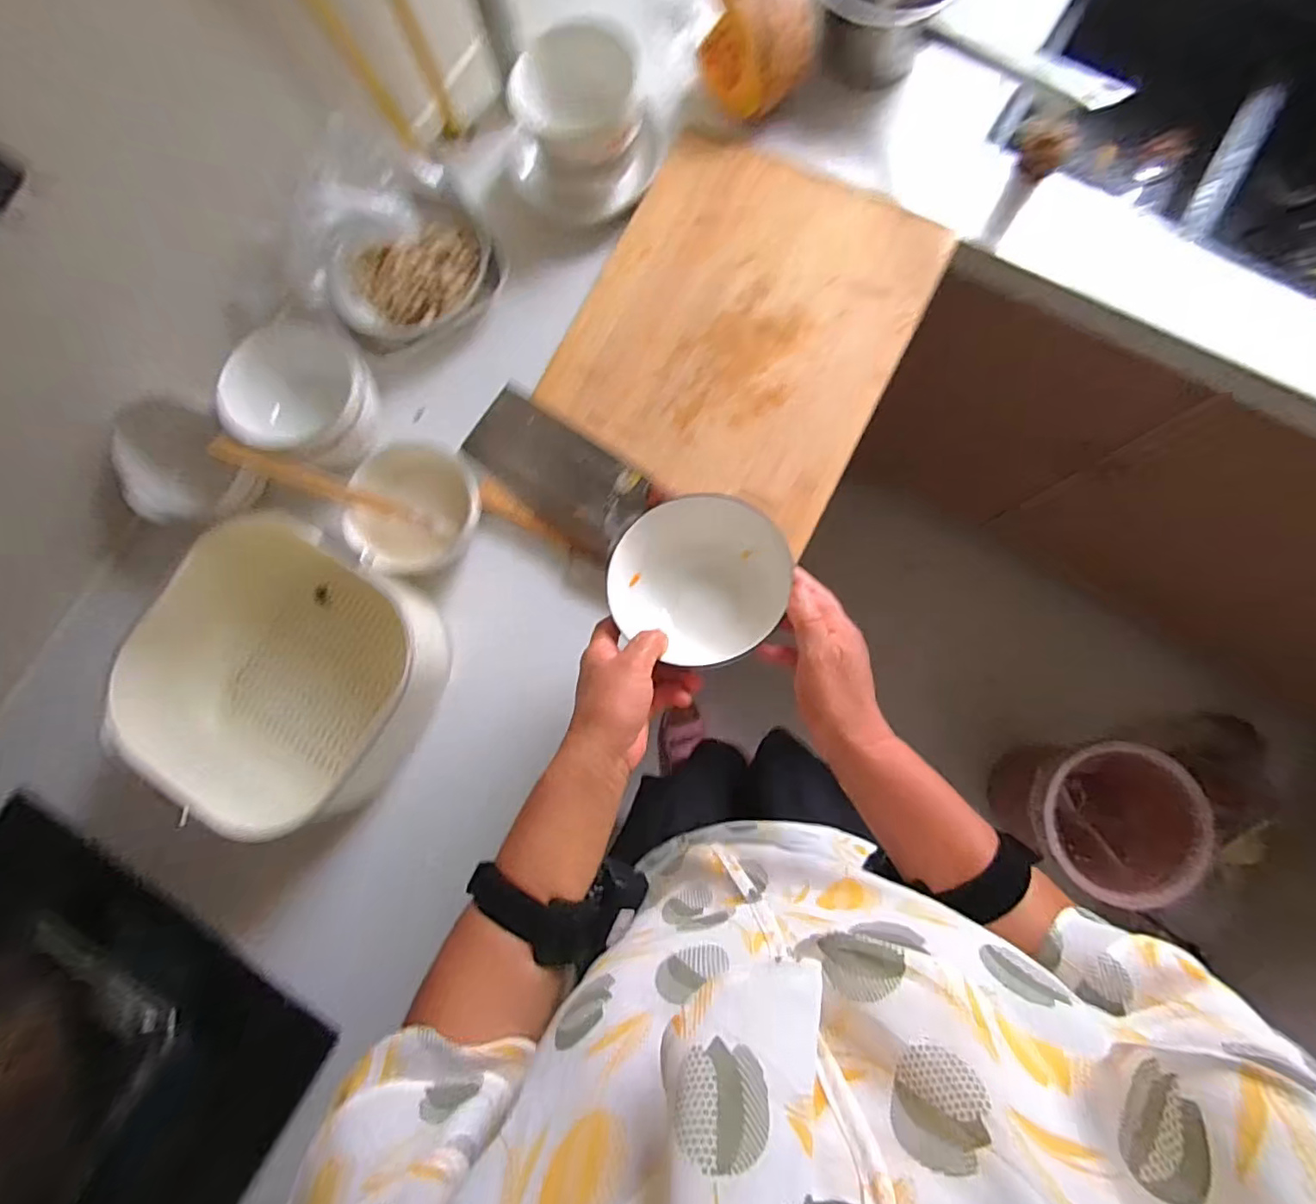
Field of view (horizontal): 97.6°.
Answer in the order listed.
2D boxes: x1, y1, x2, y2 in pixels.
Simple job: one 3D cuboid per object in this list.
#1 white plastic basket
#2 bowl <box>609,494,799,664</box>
[{"bbox_3d":[-0.360,0.067,0.584,0.296,0.138,0.245,26,84,7],"label":"white plastic basket"},{"bbox_3d":[0.036,-0.015,0.478,0.140,0.075,0.125,-1,81,3],"label":"bowl"}]

